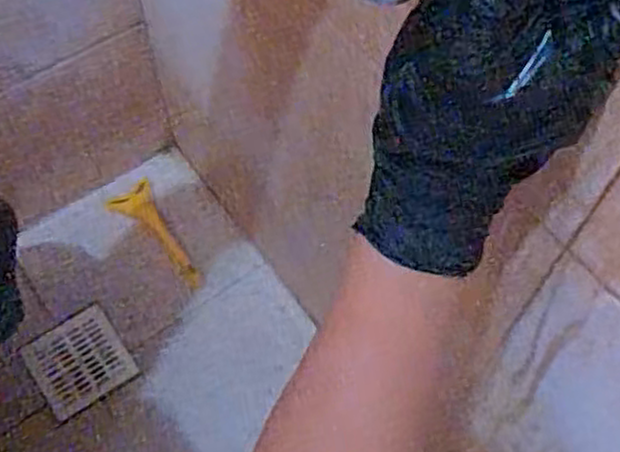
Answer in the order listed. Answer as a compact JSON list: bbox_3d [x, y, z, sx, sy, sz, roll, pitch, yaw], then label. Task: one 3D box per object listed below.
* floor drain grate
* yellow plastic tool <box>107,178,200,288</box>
[{"bbox_3d":[-0.260,0.154,0.846,0.099,0.008,0.103,-32,66,-18],"label":"floor drain grate"},{"bbox_3d":[-0.189,0.018,0.904,0.055,0.027,0.150,-27,65,-15],"label":"yellow plastic tool"}]

